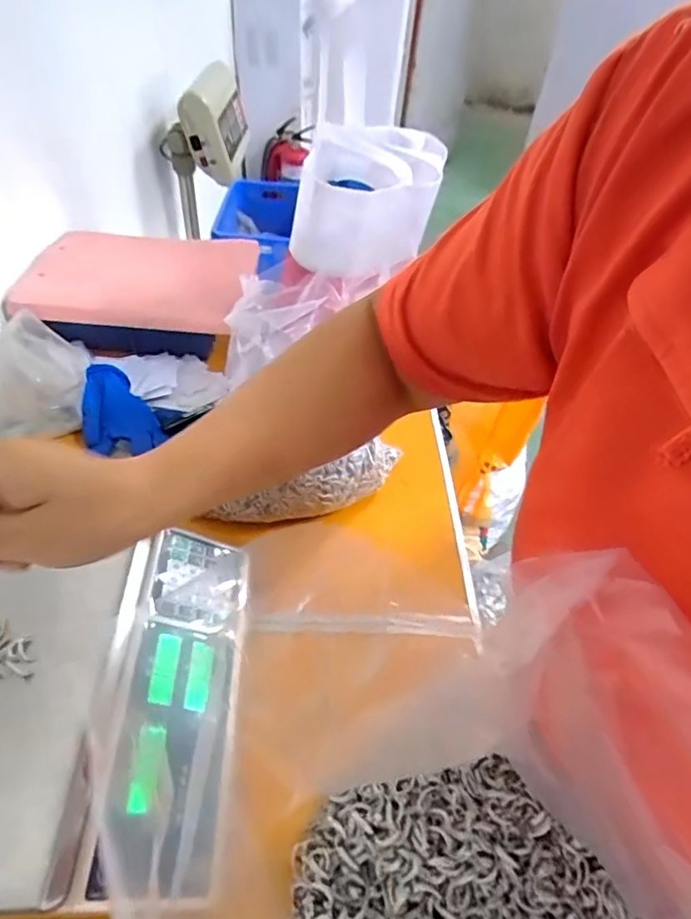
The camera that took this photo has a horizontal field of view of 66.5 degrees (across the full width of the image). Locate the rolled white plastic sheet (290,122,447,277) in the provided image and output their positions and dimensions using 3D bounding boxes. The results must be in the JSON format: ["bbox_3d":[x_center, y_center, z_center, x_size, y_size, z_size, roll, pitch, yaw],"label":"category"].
[{"bbox_3d":[0.031,-0.308,0.630,0.151,0.117,0.196,11,48,5],"label":"rolled white plastic sheet"}]

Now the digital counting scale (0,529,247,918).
[{"bbox_3d":[-0.247,0.178,0.414,0.307,0.094,0.272,1,48,-5],"label":"digital counting scale"}]

